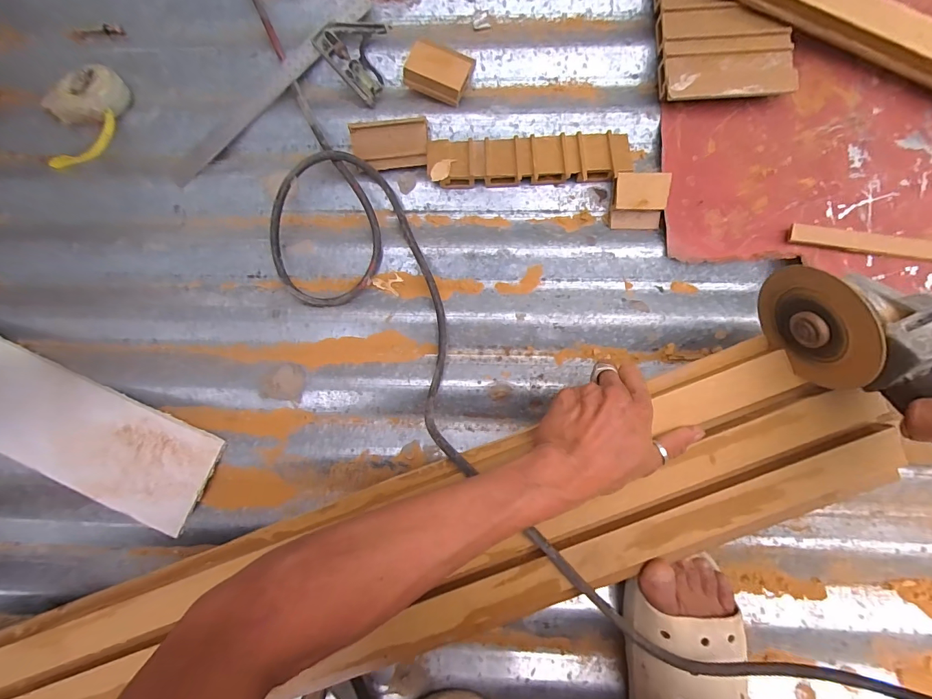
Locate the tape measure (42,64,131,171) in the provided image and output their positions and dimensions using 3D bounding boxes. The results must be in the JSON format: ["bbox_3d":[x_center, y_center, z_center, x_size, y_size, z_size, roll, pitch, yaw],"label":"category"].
[{"bbox_3d":[-0.436,-0.263,0.460,0.069,0.030,0.131,21,89,4],"label":"tape measure"}]

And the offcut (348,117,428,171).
[{"bbox_3d":[-0.082,-0.226,0.444,0.082,0.008,0.050,-10,108,-5],"label":"offcut"}]

